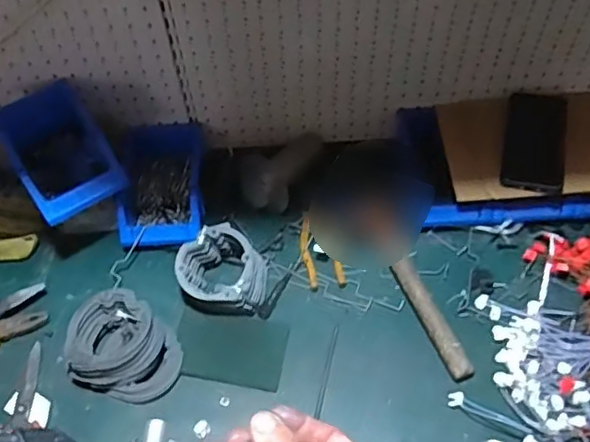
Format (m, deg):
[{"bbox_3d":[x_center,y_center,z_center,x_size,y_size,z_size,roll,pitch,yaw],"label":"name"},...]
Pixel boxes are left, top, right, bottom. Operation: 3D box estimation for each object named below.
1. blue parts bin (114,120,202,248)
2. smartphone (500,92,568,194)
[{"bbox_3d":[-0.194,-0.049,0.888,0.117,0.077,0.182,-5,53,-4],"label":"blue parts bin"},{"bbox_3d":[0.329,-0.113,0.823,0.081,0.012,0.164,13,54,10],"label":"smartphone"}]

